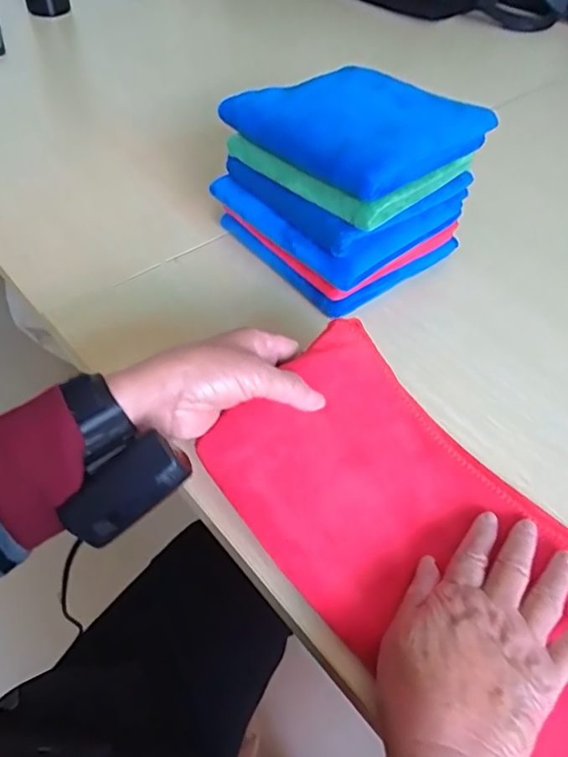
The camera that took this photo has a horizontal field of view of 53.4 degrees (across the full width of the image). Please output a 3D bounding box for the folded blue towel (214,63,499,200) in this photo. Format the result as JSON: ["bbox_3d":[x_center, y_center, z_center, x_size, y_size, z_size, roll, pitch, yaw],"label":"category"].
[{"bbox_3d":[0.068,-0.226,0.484,0.176,0.028,0.162,-36,60,-27],"label":"folded blue towel"}]

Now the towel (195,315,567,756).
[{"bbox_3d":[0.103,0.109,0.340,0.315,0.040,0.155,42,60,17],"label":"towel"}]

